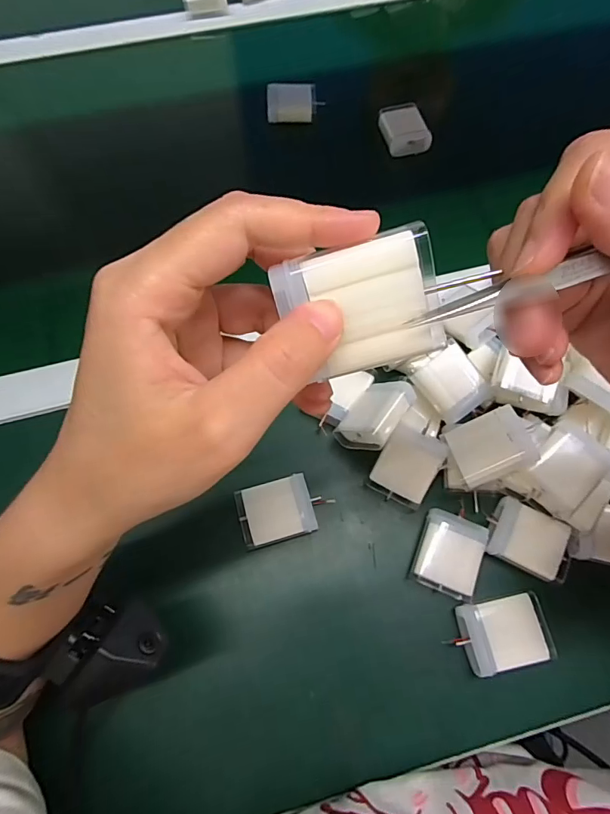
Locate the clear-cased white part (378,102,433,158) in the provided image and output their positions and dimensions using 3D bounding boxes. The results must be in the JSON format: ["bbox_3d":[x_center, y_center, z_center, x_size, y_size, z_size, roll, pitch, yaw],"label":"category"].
[{"bbox_3d":[0.102,-0.285,0.474,0.043,0.015,0.056,-13,70,-5],"label":"clear-cased white part"}]

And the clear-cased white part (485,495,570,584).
[{"bbox_3d":[0.155,0.093,0.321,0.053,0.016,0.041,24,71,9],"label":"clear-cased white part"}]

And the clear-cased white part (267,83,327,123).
[{"bbox_3d":[-0.012,-0.322,0.485,0.056,0.025,0.032,-6,69,-2],"label":"clear-cased white part"}]

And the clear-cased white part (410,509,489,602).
[{"bbox_3d":[0.100,0.101,0.320,0.042,0.019,0.054,20,70,7],"label":"clear-cased white part"}]

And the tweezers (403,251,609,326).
[{"bbox_3d":[0.089,-0.047,0.142,0.118,0.006,0.008,-17,70,6],"label":"tweezers"}]

